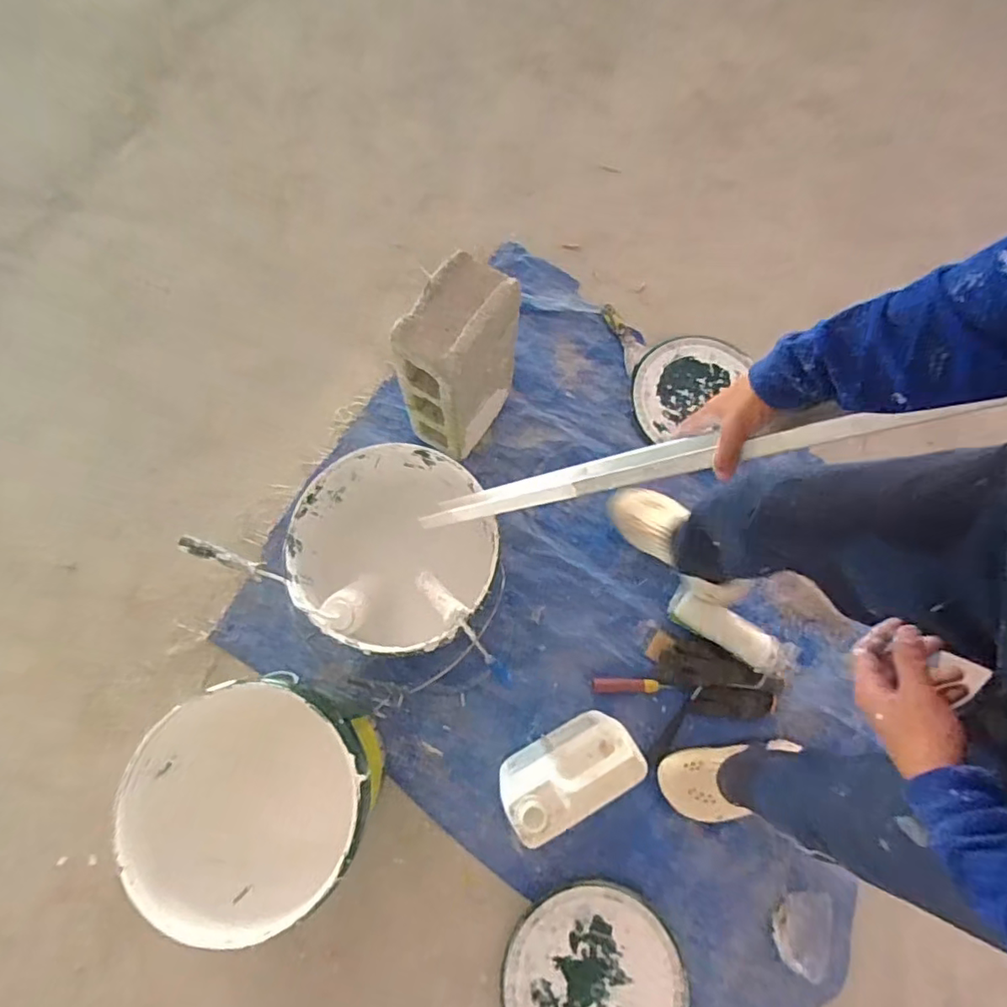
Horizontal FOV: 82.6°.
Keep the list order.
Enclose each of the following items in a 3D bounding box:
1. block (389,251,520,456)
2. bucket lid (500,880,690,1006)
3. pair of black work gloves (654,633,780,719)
[{"bbox_3d":[-0.080,-0.229,1.011,0.127,0.378,0.186,31,76,7],"label":"block"},{"bbox_3d":[0.146,0.779,0.923,0.281,0.031,0.280,0,75,-1],"label":"bucket lid"},{"bbox_3d":[0.383,0.322,1.038,0.211,0.055,0.114,28,76,6],"label":"pair of black work gloves"}]

